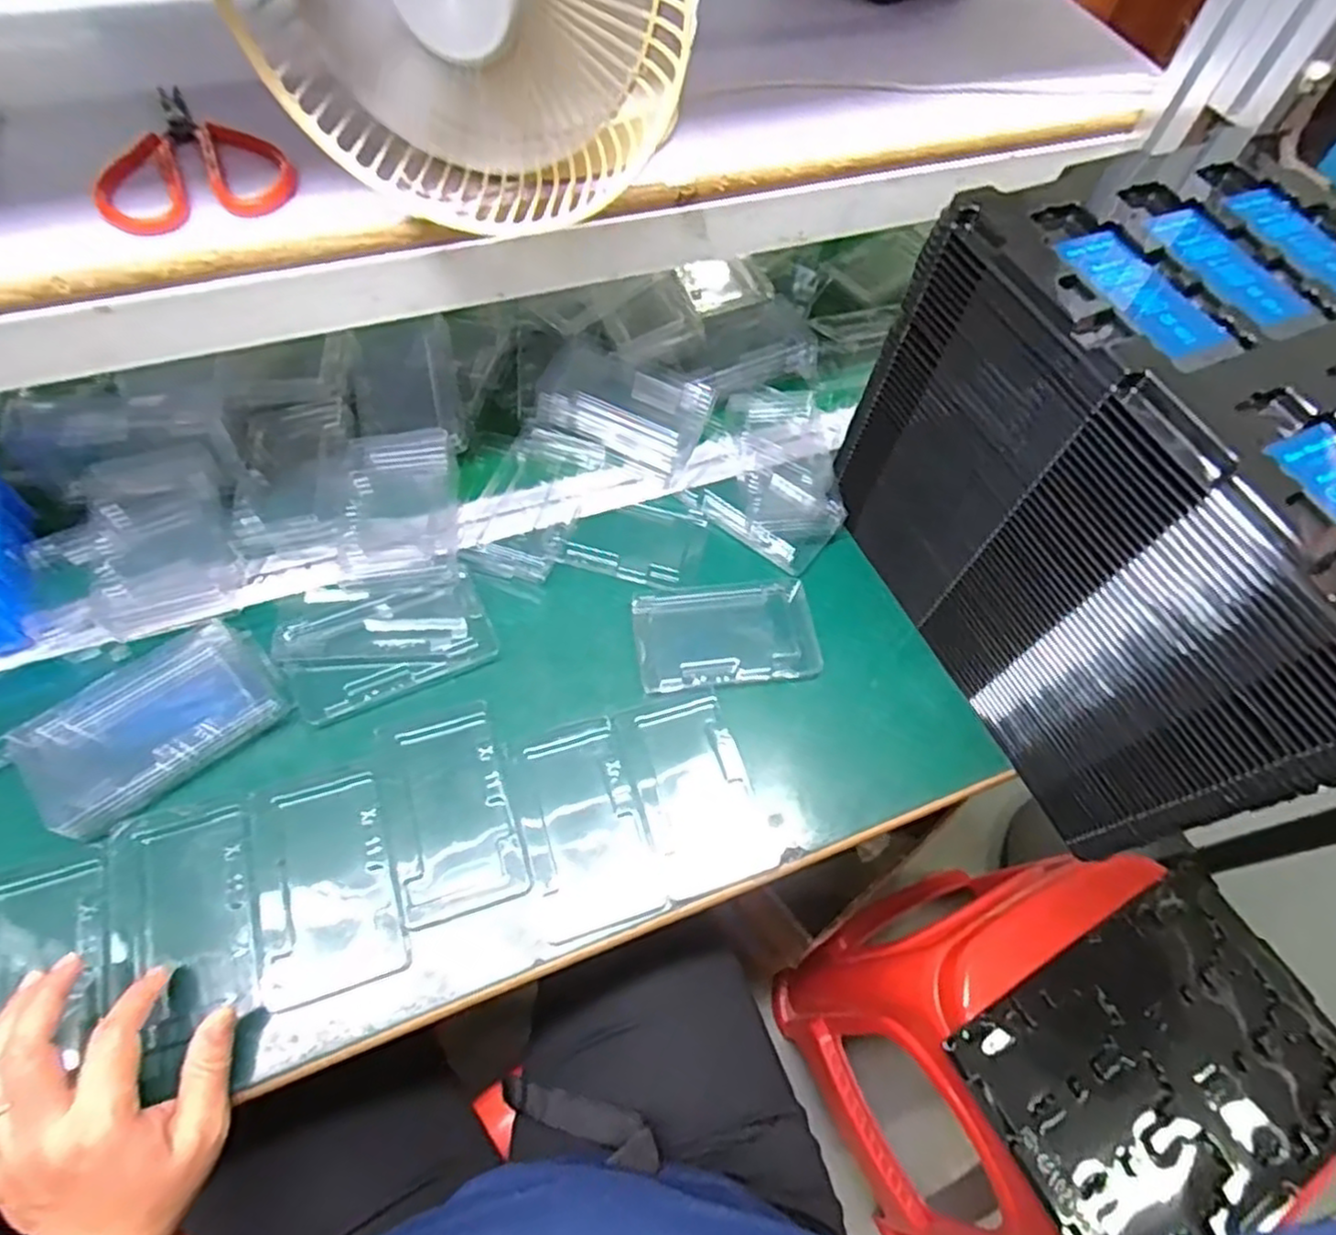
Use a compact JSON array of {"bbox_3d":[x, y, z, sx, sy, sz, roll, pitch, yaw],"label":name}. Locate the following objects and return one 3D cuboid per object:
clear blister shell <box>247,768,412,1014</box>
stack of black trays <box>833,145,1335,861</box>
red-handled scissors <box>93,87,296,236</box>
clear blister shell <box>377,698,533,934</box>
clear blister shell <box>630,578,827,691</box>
[{"bbox_3d":[-0.202,0.155,0.430,0.077,0.011,0.122,-15,61,-13],"label":"clear blister shell"},{"bbox_3d":[0.312,-0.078,0.465,0.240,0.248,0.350,-20,63,-15],"label":"stack of black trays"},{"bbox_3d":[-0.261,-0.249,0.394,0.091,0.017,0.125,-25,64,-18],"label":"red-handled scissors"},{"bbox_3d":[-0.138,0.120,0.457,0.072,0.008,0.126,-16,61,-13],"label":"clear blister shell"},{"bbox_3d":[0.044,0.011,0.531,0.131,0.008,0.080,-5,60,-7],"label":"clear blister shell"}]

